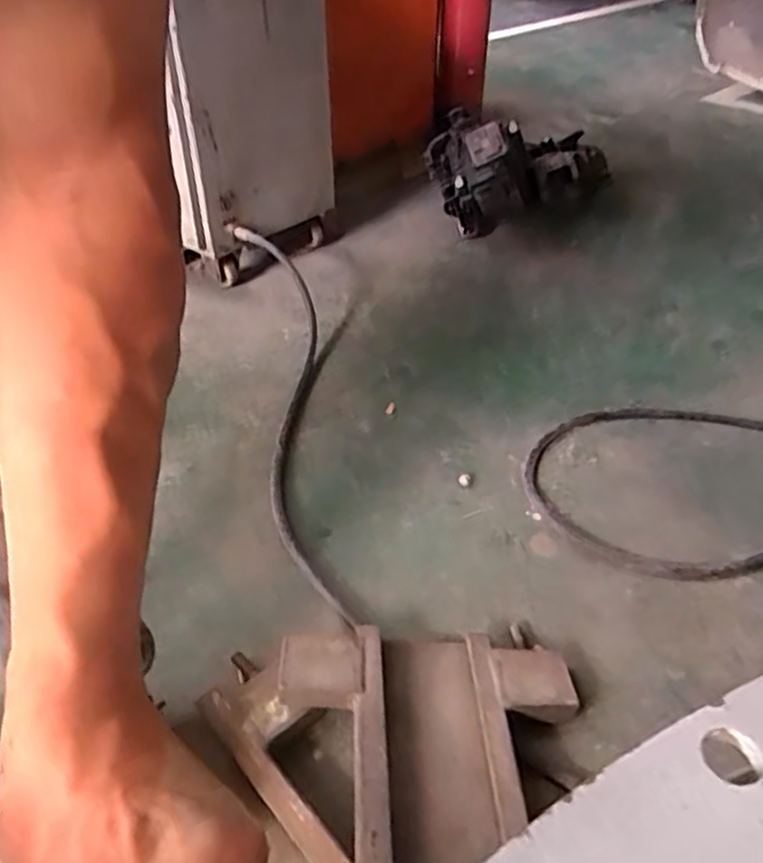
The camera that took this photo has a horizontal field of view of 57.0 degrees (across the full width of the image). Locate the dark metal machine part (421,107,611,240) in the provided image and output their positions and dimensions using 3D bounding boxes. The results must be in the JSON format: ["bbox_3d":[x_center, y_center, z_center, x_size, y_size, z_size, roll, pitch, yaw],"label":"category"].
[{"bbox_3d":[0.376,-0.672,1.813,0.543,0.292,0.194,-22,45,-25],"label":"dark metal machine part"}]

